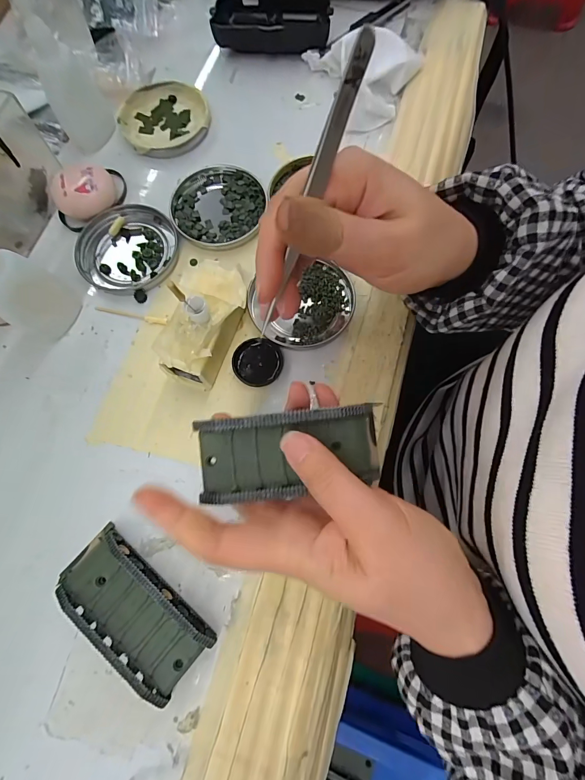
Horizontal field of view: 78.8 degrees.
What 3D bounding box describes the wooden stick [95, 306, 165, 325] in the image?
[{"bbox_3d":[-0.125,-0.058,0.273,0.058,0.004,0.006,11,75,3],"label":"wooden stick"}]

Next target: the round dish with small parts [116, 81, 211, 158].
[{"bbox_3d":[-0.116,-0.247,0.325,0.078,0.011,0.077,0,74,0],"label":"round dish with small parts"}]

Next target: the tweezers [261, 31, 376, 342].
[{"bbox_3d":[0.007,-0.085,0.166,0.007,0.010,0.129,27,117,7],"label":"tweezers"}]

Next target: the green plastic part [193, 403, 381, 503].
[{"bbox_3d":[0.000,0.032,0.187,0.096,0.020,0.041,-9,75,-5],"label":"green plastic part"}]

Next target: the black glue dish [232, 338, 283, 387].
[{"bbox_3d":[-0.025,-0.021,0.260,0.035,0.005,0.036,0,74,0],"label":"black glue dish"}]

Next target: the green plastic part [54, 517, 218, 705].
[{"bbox_3d":[-0.096,0.130,0.213,0.095,0.019,0.047,39,78,10],"label":"green plastic part"}]

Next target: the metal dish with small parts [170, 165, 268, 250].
[{"bbox_3d":[-0.062,-0.153,0.297,0.078,0.008,0.078,0,74,0],"label":"metal dish with small parts"}]

